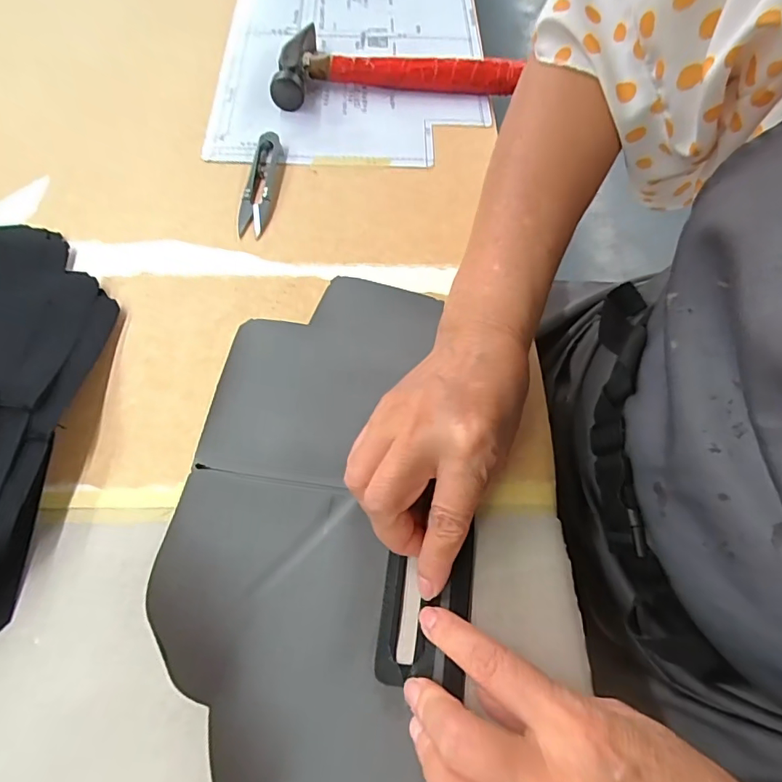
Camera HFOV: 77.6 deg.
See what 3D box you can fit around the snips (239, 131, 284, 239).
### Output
[{"bbox_3d":[-0.102,-0.166,0.385,0.026,0.011,0.099,4,63,0],"label":"snips"}]

